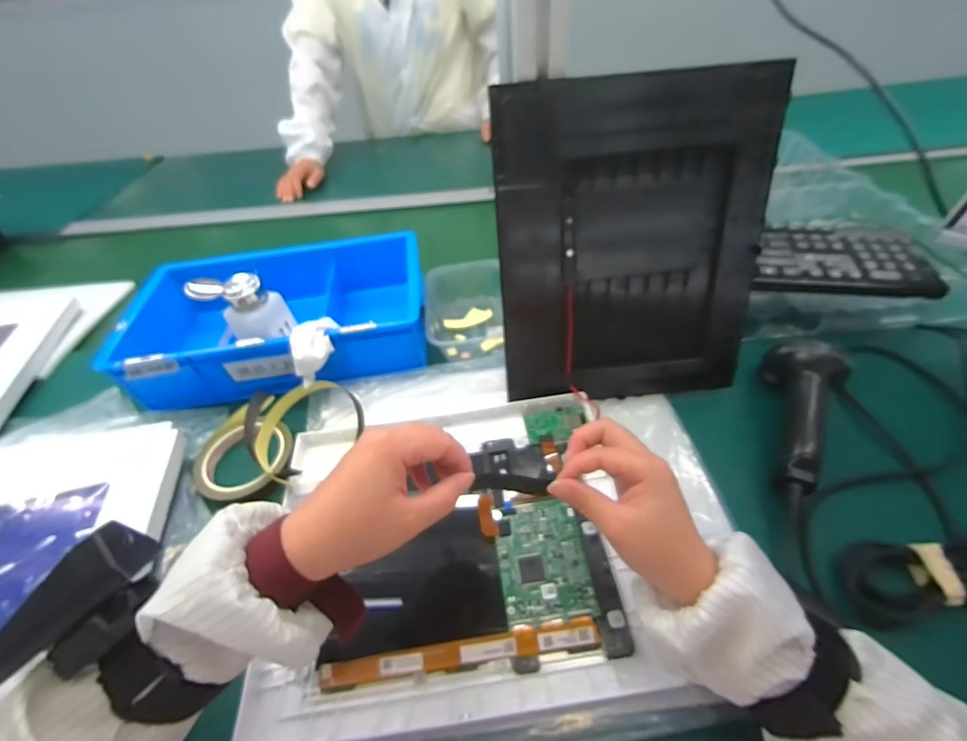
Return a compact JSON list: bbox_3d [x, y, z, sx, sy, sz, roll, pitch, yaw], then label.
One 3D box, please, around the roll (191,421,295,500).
[{"bbox_3d":[-0.260,0.096,0.457,0.110,0.025,0.089,4,47,10],"label":"roll"}]

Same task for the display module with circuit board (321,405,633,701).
[{"bbox_3d":[-0.008,0.135,0.374,0.217,0.014,0.213,-6,46,0],"label":"display module with circuit board"}]

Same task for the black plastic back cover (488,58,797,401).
[{"bbox_3d":[0.140,-0.104,0.398,0.246,0.287,0.018,-6,27,-2],"label":"black plastic back cover"}]

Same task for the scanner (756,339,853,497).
[{"bbox_3d":[0.313,0.048,0.415,0.063,0.062,0.161,14,62,18],"label":"scanner"}]

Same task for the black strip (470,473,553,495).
[{"bbox_3d":[0.018,0.073,0.276,0.047,0.004,0.011,4,82,1],"label":"black strip"}]

